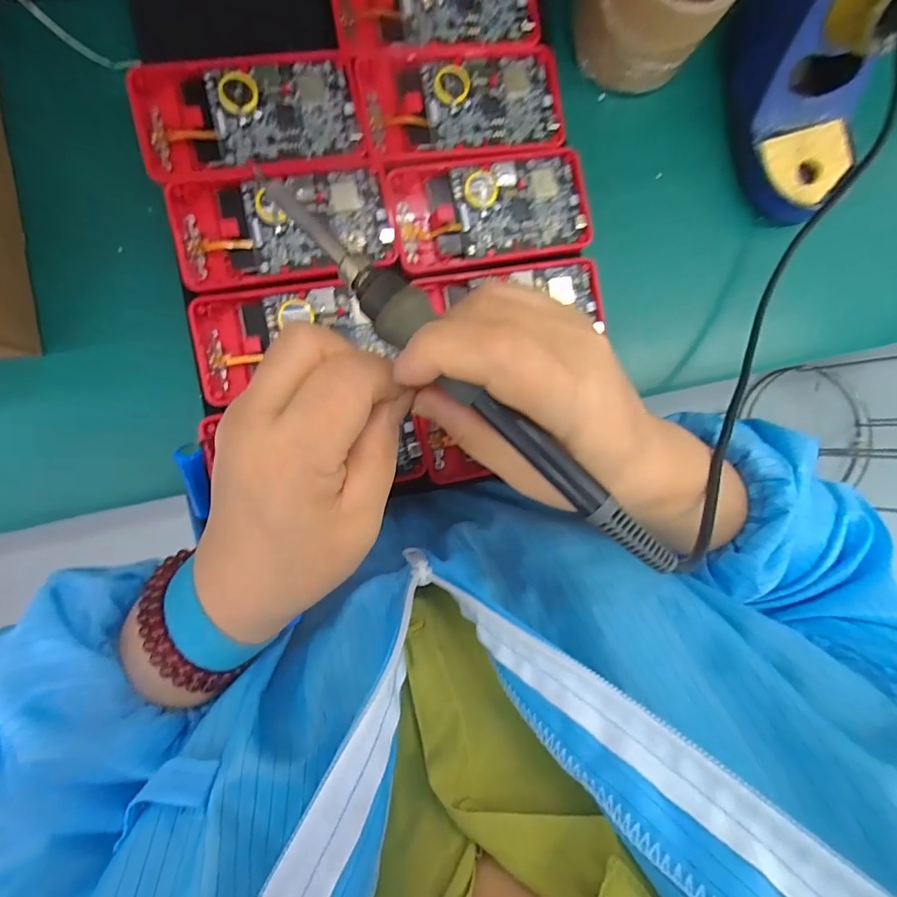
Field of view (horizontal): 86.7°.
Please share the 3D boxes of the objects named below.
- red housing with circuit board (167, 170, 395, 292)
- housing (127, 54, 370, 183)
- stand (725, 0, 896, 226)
[{"bbox_3d":[-0.096,-0.130,0.279,0.120,0.010,0.061,-10,93,-7],"label":"red housing with circuit board"},{"bbox_3d":[-0.113,-0.192,0.273,0.123,0.009,0.062,-12,93,-7],"label":"housing"},{"bbox_3d":[0.236,-0.235,0.298,0.076,0.084,0.149,-20,94,-7],"label":"stand"}]

